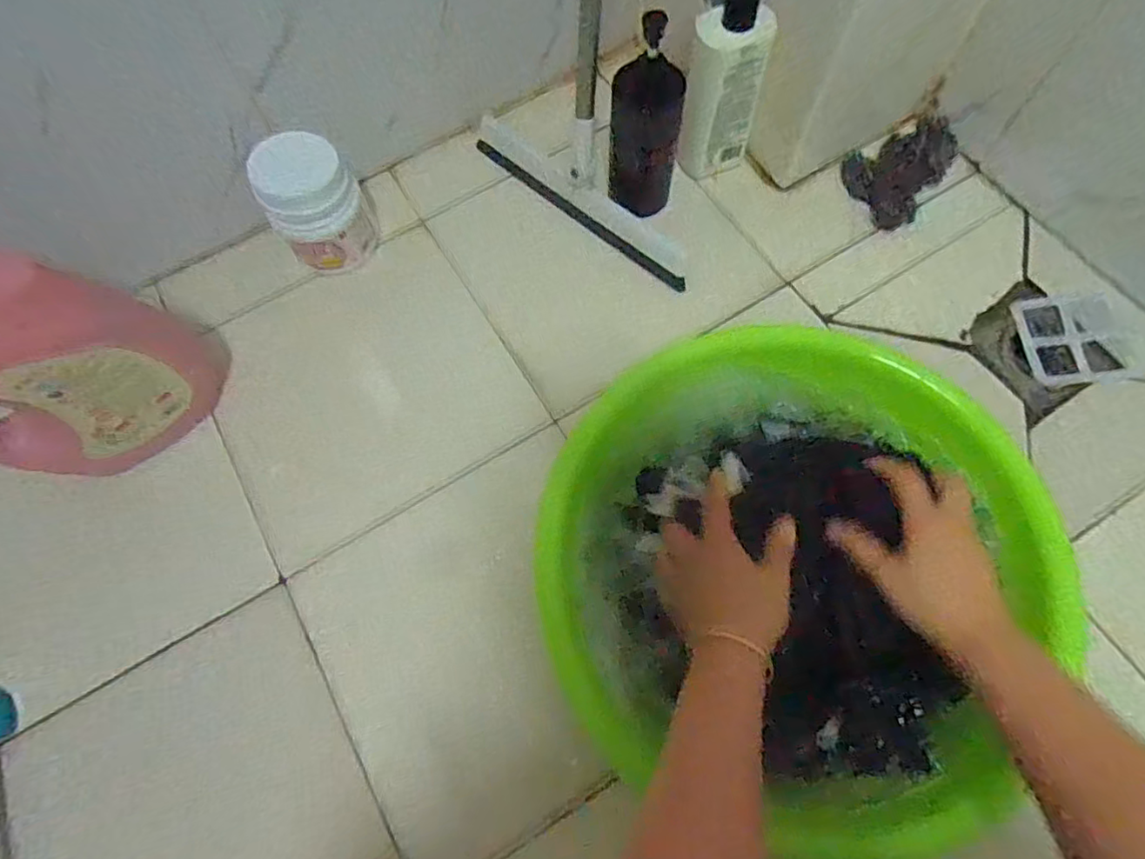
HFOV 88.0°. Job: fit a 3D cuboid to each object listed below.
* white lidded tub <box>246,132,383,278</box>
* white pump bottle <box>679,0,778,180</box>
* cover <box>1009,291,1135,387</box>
[{"bbox_3d":[-0.261,-0.231,0.608,0.095,0.119,0.078,-32,71,-9],"label":"white lidded tub"},{"bbox_3d":[0.153,-0.351,0.592,0.078,0.233,0.071,15,71,8],"label":"white pump bottle"},{"bbox_3d":[0.515,-0.096,0.608,0.097,0.012,0.095,-6,70,1],"label":"cover"}]

